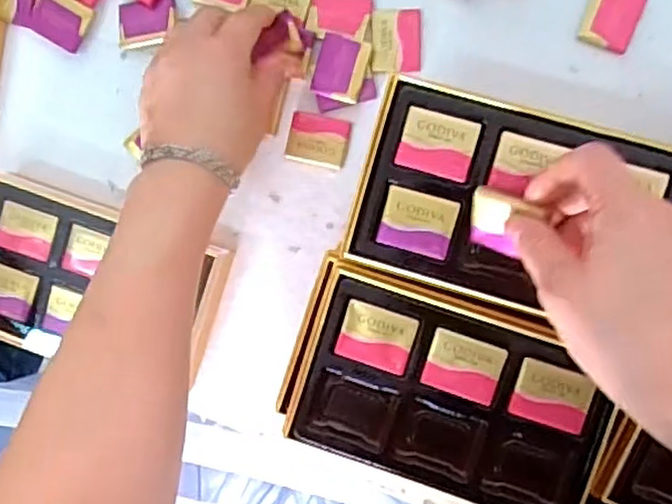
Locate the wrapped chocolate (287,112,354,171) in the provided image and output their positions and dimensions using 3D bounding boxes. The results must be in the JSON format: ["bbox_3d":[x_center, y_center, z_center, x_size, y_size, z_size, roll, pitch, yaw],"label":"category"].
[{"bbox_3d":[-0.012,-0.073,0.476,0.041,0.005,0.033,14,94,6],"label":"wrapped chocolate"}]

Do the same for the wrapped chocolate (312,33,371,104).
[{"bbox_3d":[0.003,-0.120,0.466,0.032,0.007,0.041,16,95,6],"label":"wrapped chocolate"}]

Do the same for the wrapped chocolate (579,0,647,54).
[{"bbox_3d":[0.172,-0.147,0.445,0.032,0.006,0.039,21,95,6],"label":"wrapped chocolate"}]

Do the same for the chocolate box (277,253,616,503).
[{"bbox_3d":[0.059,0.076,0.387,0.166,0.016,0.106,18,95,6],"label":"chocolate box"}]

